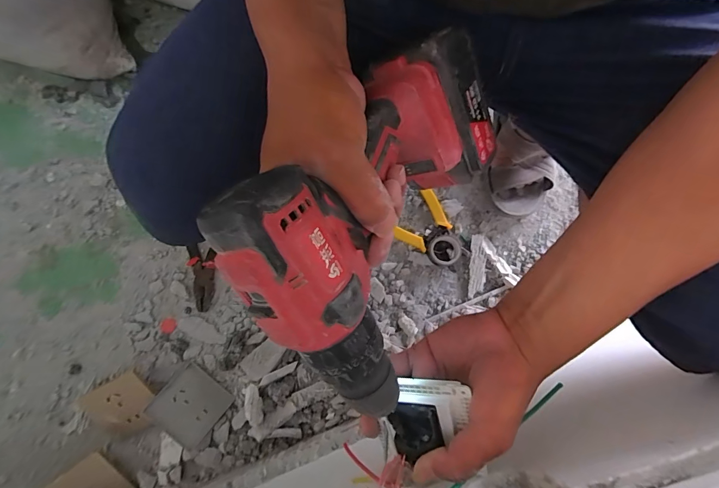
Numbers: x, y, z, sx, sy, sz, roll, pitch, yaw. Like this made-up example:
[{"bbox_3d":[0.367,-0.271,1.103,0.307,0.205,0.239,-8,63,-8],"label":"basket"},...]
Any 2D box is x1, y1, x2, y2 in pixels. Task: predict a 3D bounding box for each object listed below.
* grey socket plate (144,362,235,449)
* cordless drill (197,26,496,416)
[{"bbox_3d":[-0.236,0.226,0.533,0.083,0.012,0.085,42,57,-2],"label":"grey socket plate"},{"bbox_3d":[0.014,-0.027,0.268,0.239,0.078,0.152,-53,126,-33],"label":"cordless drill"}]

